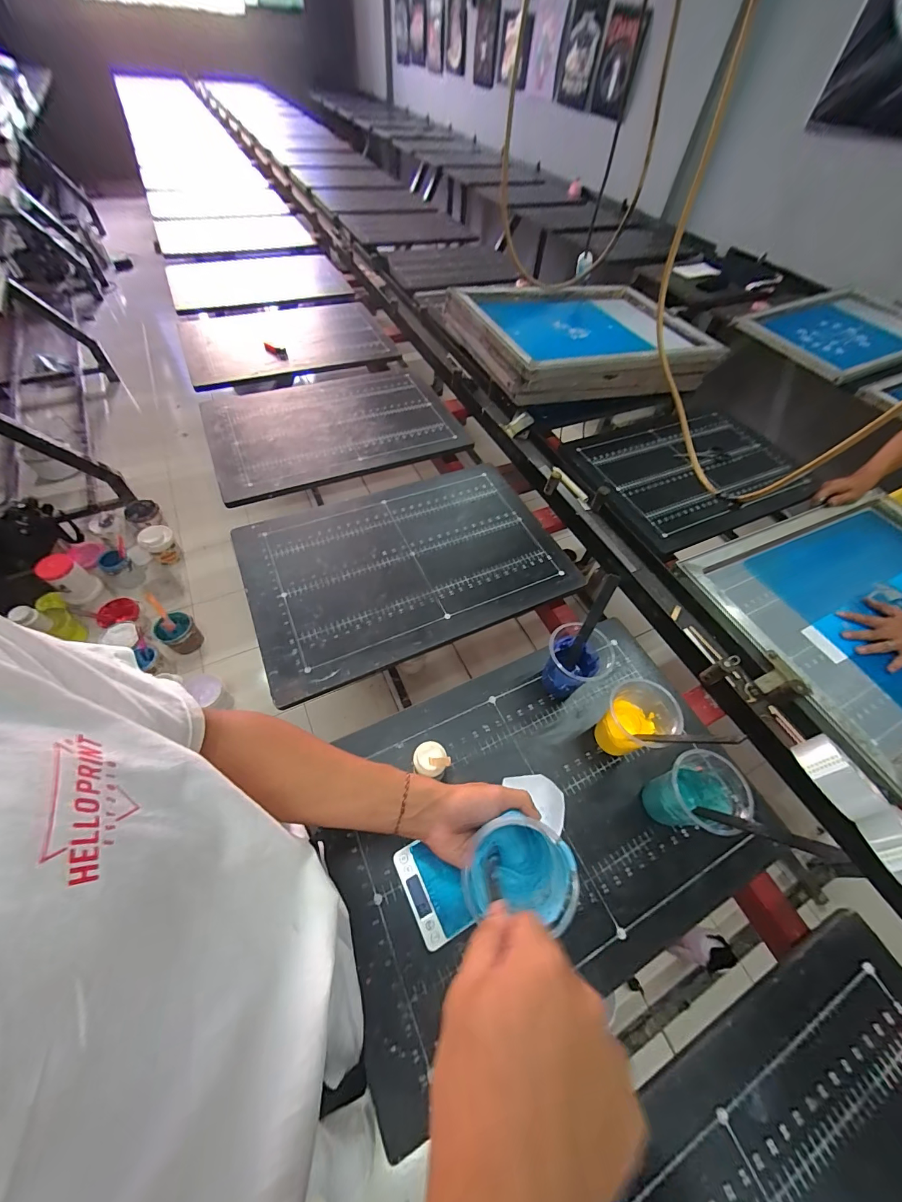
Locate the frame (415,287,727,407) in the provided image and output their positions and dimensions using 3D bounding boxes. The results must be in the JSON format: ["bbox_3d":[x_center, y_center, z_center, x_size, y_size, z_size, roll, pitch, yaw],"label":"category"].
[{"bbox_3d":[0.346,-0.706,1.044,0.632,0.121,0.419,-13,63,-14],"label":"frame"}]

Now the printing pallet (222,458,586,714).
[{"bbox_3d":[-0.086,-0.089,0.763,0.589,0.017,0.401,-20,60,-17],"label":"printing pallet"}]

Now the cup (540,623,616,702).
[{"bbox_3d":[0.188,0.096,0.597,0.090,0.116,0.082,2,56,-3],"label":"cup"}]

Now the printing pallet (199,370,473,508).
[{"bbox_3d":[-0.306,-0.458,1.007,0.588,0.032,0.422,-19,60,-16],"label":"printing pallet"}]

